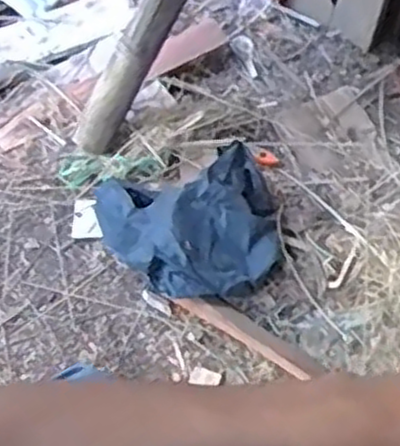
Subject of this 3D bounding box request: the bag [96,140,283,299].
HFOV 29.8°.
[{"bbox_3d":[-0.014,0.000,0.996,0.232,0.053,0.212,-8,57,-6],"label":"bag"}]

